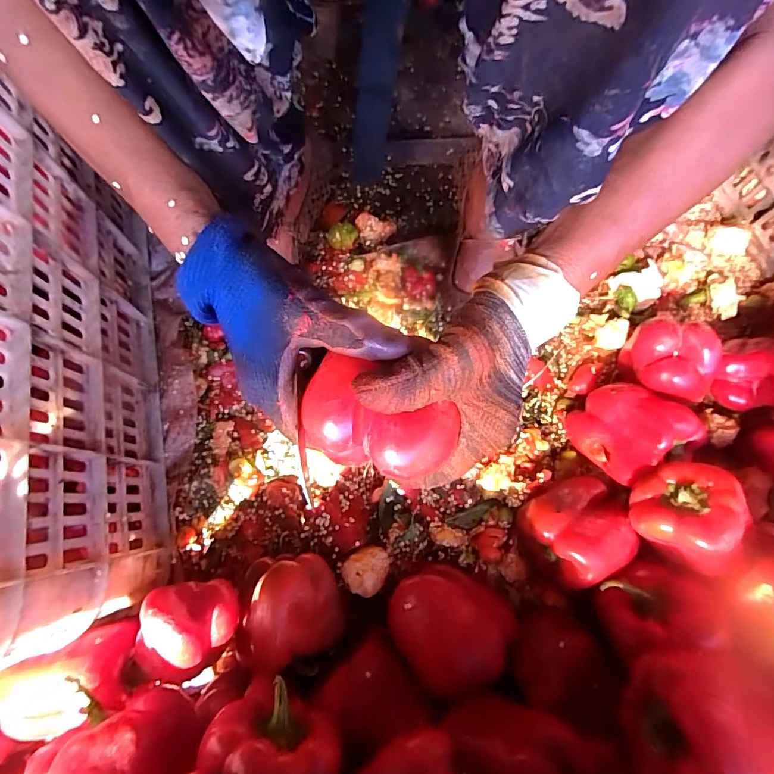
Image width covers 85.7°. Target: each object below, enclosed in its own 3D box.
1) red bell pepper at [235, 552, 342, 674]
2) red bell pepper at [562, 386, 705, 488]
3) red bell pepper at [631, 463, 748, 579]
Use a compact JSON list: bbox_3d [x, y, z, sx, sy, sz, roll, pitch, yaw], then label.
[{"bbox_3d":[-0.084,0.192,0.368,0.083,0.075,0.081,-6,75,-2],"label":"red bell pepper"},{"bbox_3d":[0.231,0.039,0.408,0.078,0.079,0.081,-36,78,-9],"label":"red bell pepper"},{"bbox_3d":[0.253,0.104,0.348,0.075,0.073,0.075,0,75,0],"label":"red bell pepper"}]

